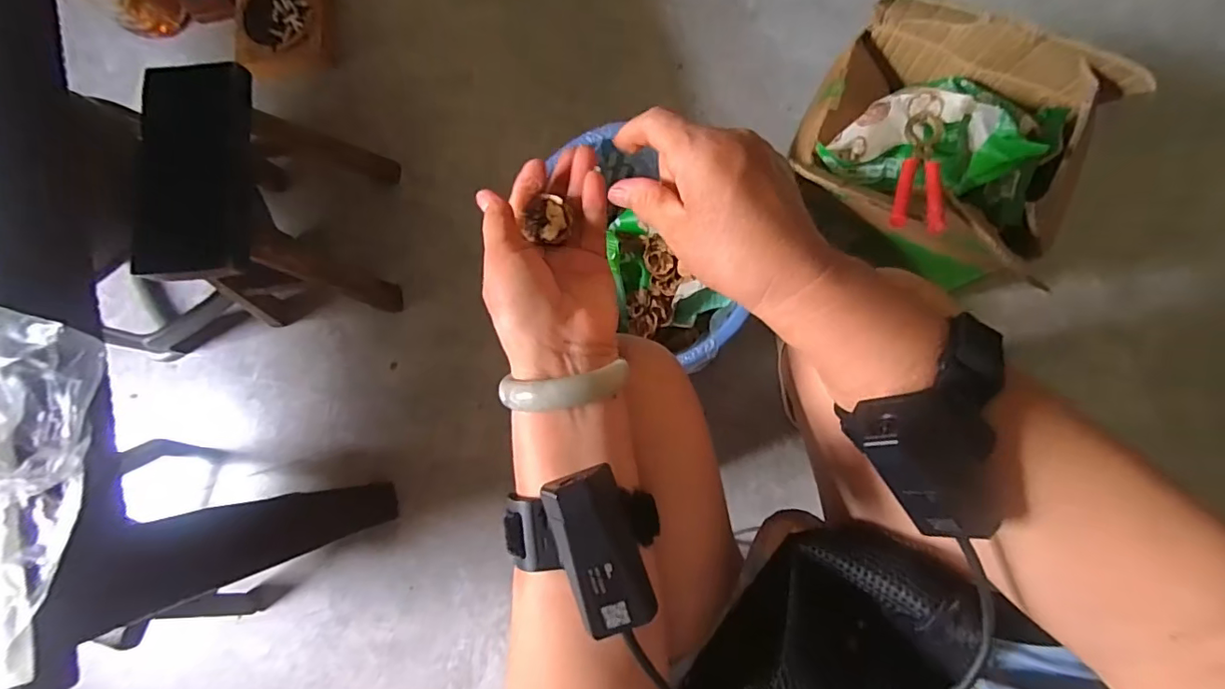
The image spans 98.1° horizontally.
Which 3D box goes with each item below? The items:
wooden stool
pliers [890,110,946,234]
[{"bbox_3d":[-0.487,-0.200,0.777,0.233,0.275,0.282,-6,83,5],"label":"wooden stool"},{"bbox_3d":[0.298,-0.171,0.513,0.041,0.020,0.162,19,60,4],"label":"pliers"}]

